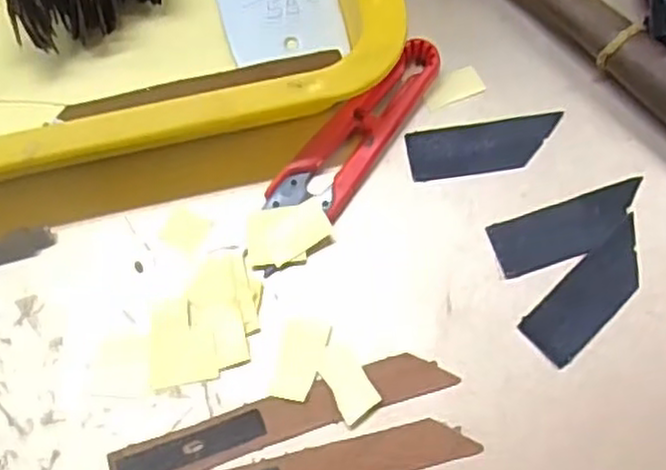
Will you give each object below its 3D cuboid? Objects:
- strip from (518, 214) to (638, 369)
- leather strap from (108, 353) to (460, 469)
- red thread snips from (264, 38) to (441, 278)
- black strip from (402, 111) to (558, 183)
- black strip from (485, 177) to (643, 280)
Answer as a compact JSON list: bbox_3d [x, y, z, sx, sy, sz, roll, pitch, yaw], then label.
[{"bbox_3d":[0.103,0.021,0.290,0.065,0.004,0.023,-42,76,-13],"label":"strip"},{"bbox_3d":[-0.018,0.067,0.272,0.124,0.009,0.017,-18,72,-6],"label":"leather strap"},{"bbox_3d":[0.006,-0.035,0.309,0.029,0.010,0.115,37,75,12],"label":"red thread snips"},{"bbox_3d":[0.065,-0.038,0.315,0.065,0.004,0.023,-9,71,-3],"label":"black strip"},{"bbox_3d":[0.096,-0.003,0.302,0.065,0.004,0.024,-18,72,-6],"label":"black strip"}]

